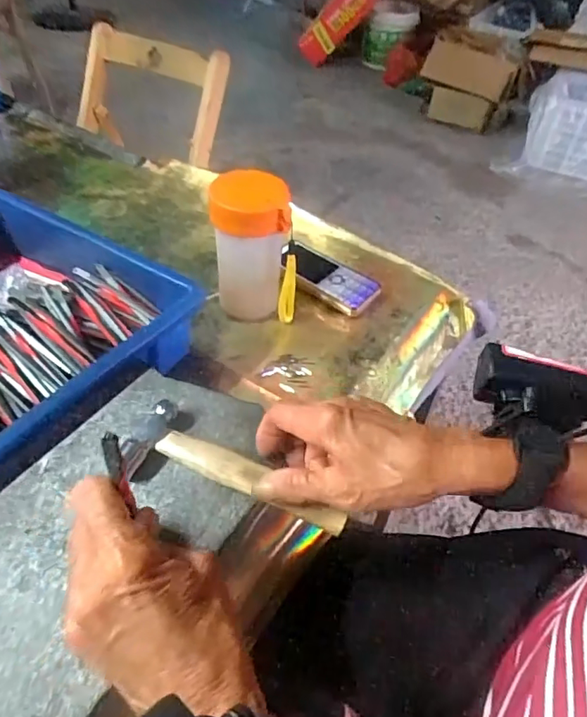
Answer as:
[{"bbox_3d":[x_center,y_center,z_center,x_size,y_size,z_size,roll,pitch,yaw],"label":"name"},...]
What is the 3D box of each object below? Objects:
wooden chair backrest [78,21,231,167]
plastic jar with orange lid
[{"bbox_3d":[-0.308,-0.563,1.174,0.375,0.249,0.080,26,30,18],"label":"wooden chair backrest"},{"bbox_3d":[-0.042,-0.102,0.505,0.071,0.144,0.062,-3,46,-7],"label":"plastic jar with orange lid"}]

